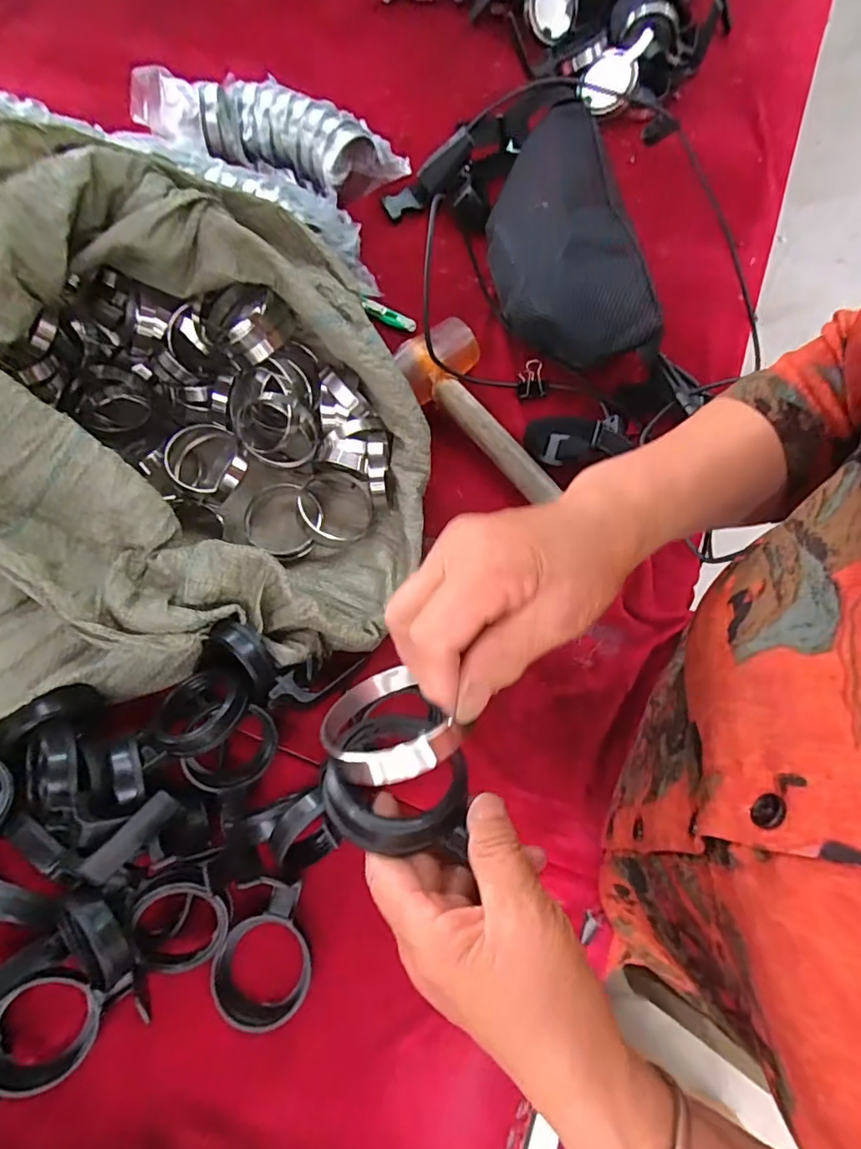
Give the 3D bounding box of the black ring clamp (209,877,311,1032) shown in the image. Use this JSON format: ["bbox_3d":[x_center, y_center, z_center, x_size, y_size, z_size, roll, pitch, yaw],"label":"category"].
[{"bbox_3d":[-0.119,0.278,0.396,0.066,0.023,0.095,12,73,5],"label":"black ring clamp"}]

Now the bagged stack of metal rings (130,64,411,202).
[{"bbox_3d":[-0.194,-0.524,0.630,0.312,0.057,0.112,25,74,9],"label":"bagged stack of metal rings"}]

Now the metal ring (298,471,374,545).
[{"bbox_3d":[-0.090,-0.063,0.510,0.069,0.025,0.070,-3,72,0],"label":"metal ring"}]

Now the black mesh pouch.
[{"bbox_3d":[0.123,-0.319,0.538,0.113,0.092,0.272,-10,72,-2],"label":"black mesh pouch"}]

